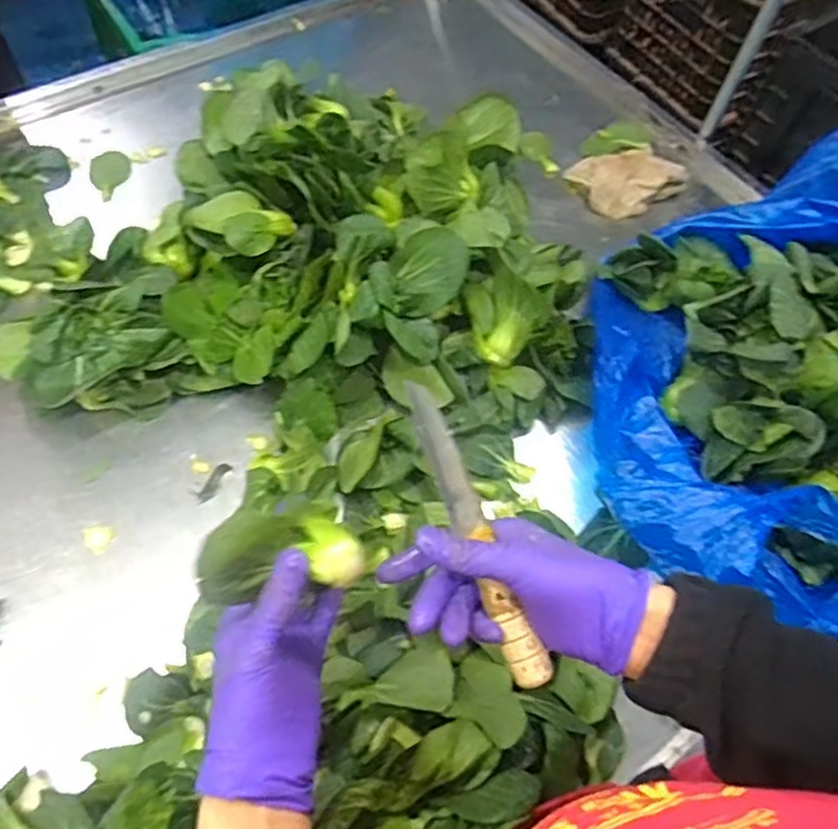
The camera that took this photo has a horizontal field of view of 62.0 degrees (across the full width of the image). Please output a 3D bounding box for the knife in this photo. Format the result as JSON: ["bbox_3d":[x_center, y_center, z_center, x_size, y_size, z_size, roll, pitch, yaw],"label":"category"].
[{"bbox_3d":[0.037,0.075,0.441,0.024,0.021,0.199,-22,85,-16],"label":"knife"}]

